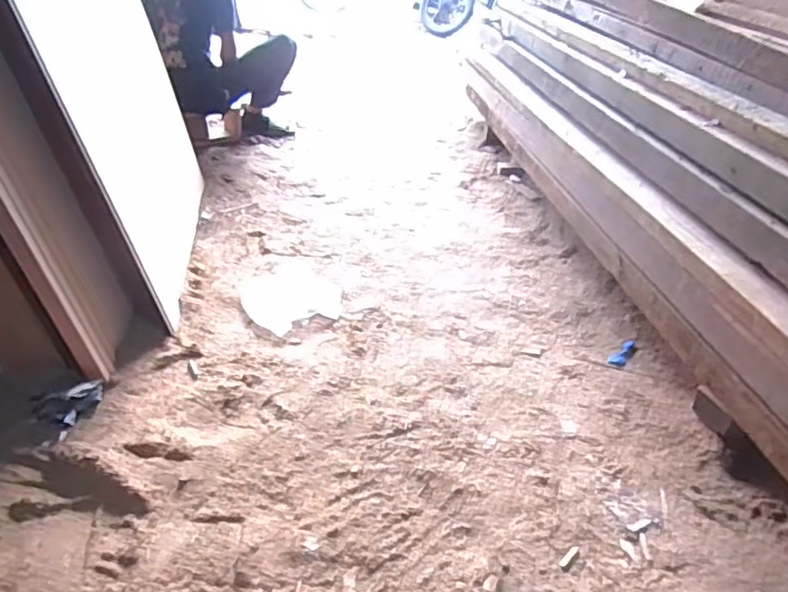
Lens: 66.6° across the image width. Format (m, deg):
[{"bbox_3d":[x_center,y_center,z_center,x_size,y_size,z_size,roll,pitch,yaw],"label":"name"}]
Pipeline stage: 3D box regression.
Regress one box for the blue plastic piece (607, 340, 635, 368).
[{"bbox_3d":[0.565,0.140,1.490,0.041,0.011,0.113,21,37,26],"label":"blue plastic piece"}]

